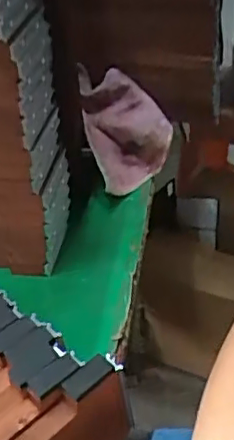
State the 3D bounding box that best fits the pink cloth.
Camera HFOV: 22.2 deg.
[{"bbox_3d":[0.012,-0.104,0.689,0.099,0.110,0.132,-3,37,3],"label":"pink cloth"}]

